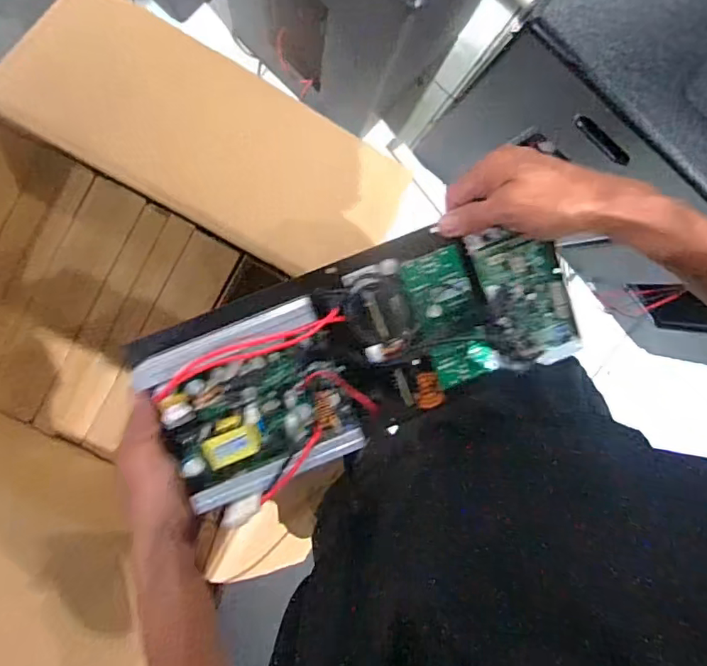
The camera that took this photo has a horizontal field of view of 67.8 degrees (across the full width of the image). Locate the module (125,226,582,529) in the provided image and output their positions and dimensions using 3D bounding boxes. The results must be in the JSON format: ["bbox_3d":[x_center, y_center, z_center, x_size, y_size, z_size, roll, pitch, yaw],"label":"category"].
[{"bbox_3d":[0.014,0.013,0.402,0.322,0.049,0.135,-22,98,-5],"label":"module"}]

